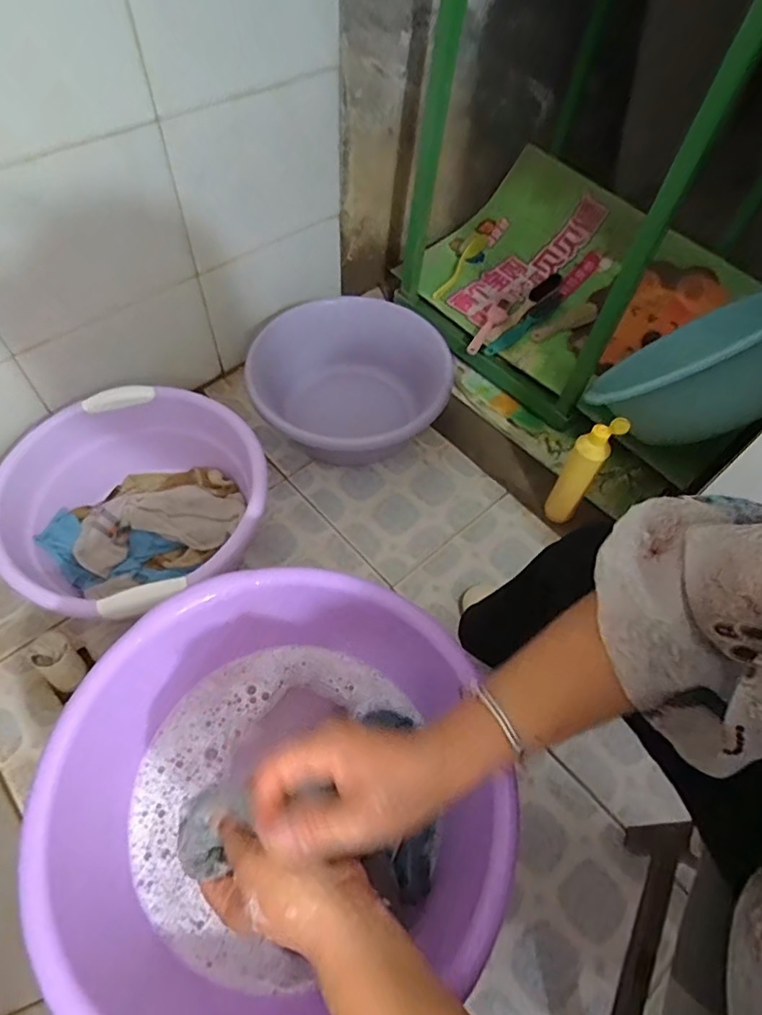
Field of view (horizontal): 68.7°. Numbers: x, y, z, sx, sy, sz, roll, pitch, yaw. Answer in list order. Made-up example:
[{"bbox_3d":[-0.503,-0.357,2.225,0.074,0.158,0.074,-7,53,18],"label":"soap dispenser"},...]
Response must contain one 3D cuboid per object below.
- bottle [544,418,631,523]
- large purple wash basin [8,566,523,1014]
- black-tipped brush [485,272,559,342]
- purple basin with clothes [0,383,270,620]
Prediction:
[{"bbox_3d":[0.325,-0.061,0.905,0.057,0.200,0.056,27,60,12],"label":"bottle"},{"bbox_3d":[-0.089,0.243,0.482,0.344,0.122,0.348,2,58,-3],"label":"large purple wash basin"},{"bbox_3d":[0.315,-0.434,1.193,0.032,0.044,0.248,36,62,17],"label":"black-tipped brush"},{"bbox_3d":[-0.370,0.013,0.887,0.365,0.189,0.374,2,58,-3],"label":"purple basin with clothes"}]

